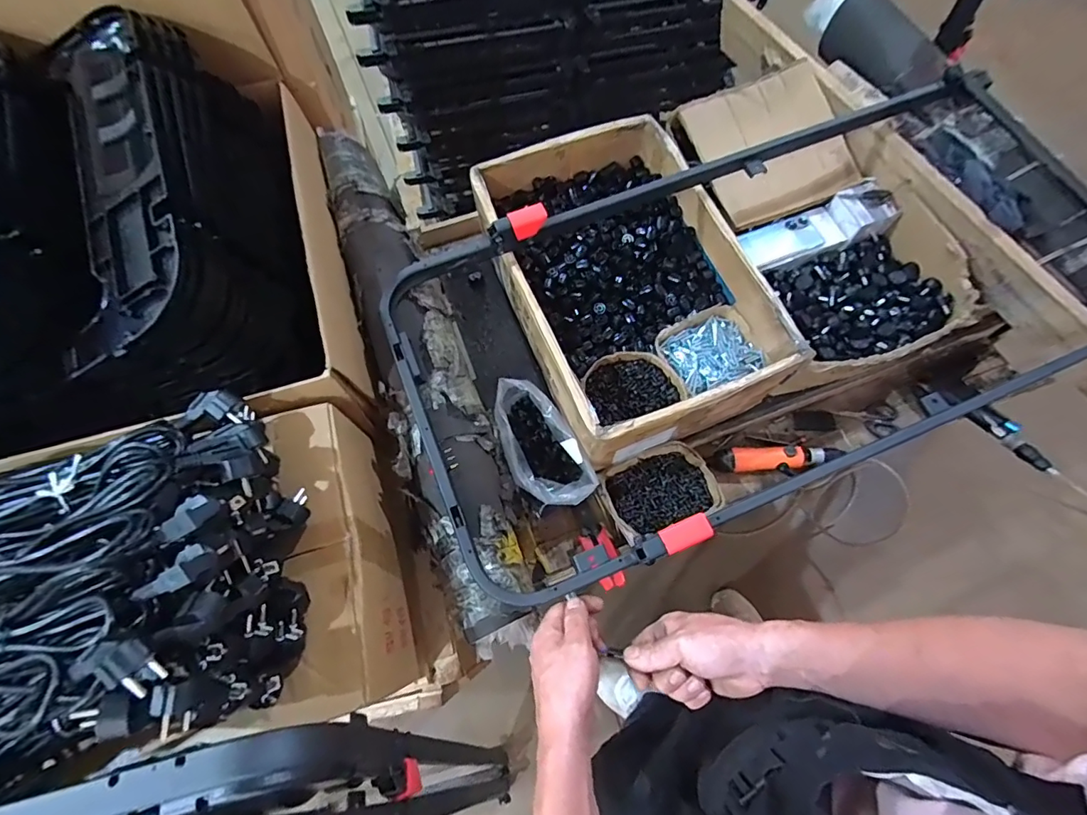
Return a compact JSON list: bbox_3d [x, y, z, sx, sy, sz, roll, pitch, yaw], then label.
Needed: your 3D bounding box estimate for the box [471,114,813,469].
[{"bbox_3d":[0.134,-0.215,0.833,0.362,0.133,0.543,-23,71,-7],"label":"box"}]

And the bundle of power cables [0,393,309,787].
[{"bbox_3d":[-0.490,0.176,0.459,0.473,0.149,0.308,-16,70,-5],"label":"bundle of power cables"}]

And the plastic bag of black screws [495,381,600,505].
[{"bbox_3d":[-0.010,0.060,0.784,0.105,0.093,0.214,-28,72,-9],"label":"plastic bag of black screws"}]

